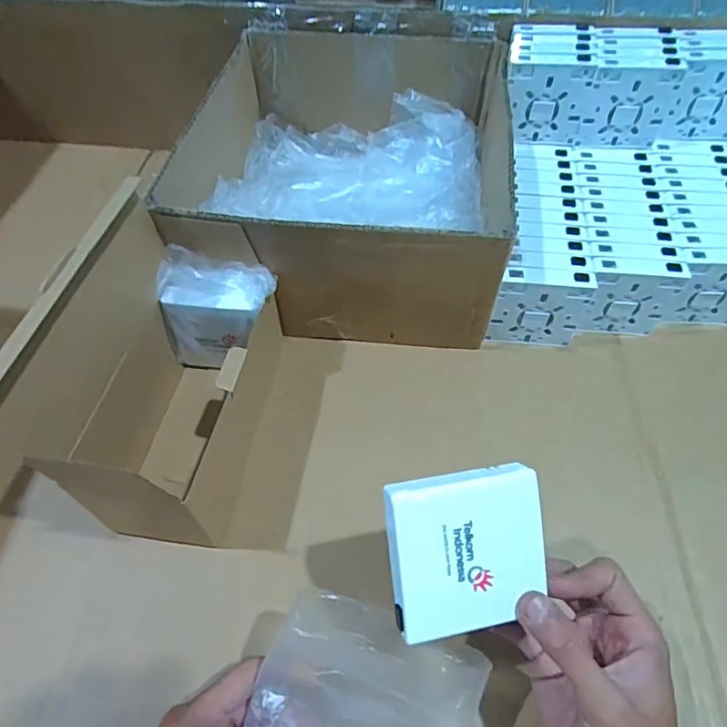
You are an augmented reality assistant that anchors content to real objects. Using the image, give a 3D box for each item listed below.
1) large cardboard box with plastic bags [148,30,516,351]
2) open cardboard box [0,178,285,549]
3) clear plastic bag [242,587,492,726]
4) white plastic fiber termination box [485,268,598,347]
[{"bbox_3d":[-0.015,-0.195,0.551,0.294,0.151,0.317,4,55,4],"label":"large cardboard box with plastic bags"},{"bbox_3d":[-0.146,-0.006,0.400,0.107,0.189,0.239,9,56,7],"label":"open cardboard box"},{"bbox_3d":[-0.003,0.212,0.296,0.121,0.043,0.124,19,58,13],"label":"clear plastic bag"},{"bbox_3d":[0.169,-0.053,0.494,0.084,0.083,0.021,5,55,4],"label":"white plastic fiber termination box"}]

